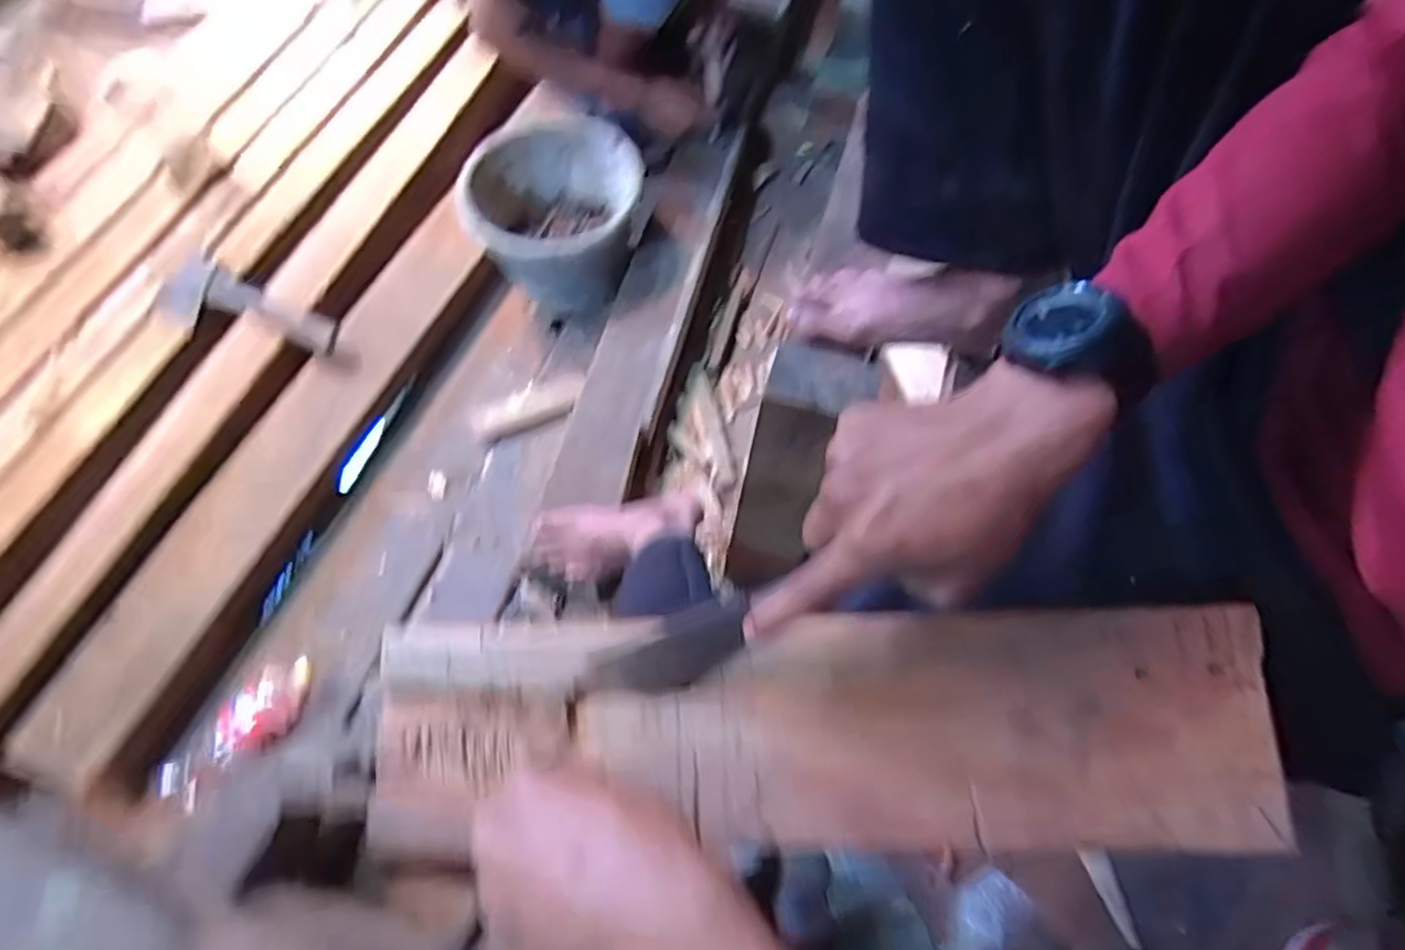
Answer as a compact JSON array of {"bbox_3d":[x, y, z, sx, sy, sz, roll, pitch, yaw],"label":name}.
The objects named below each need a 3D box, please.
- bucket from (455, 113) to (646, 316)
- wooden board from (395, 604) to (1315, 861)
[{"bbox_3d":[-0.246,-0.414,1.192,0.282,0.221,0.273,-8,65,-7],"label":"bucket"},{"bbox_3d":[0.051,0.132,0.370,0.462,0.030,0.117,-2,64,6],"label":"wooden board"}]

